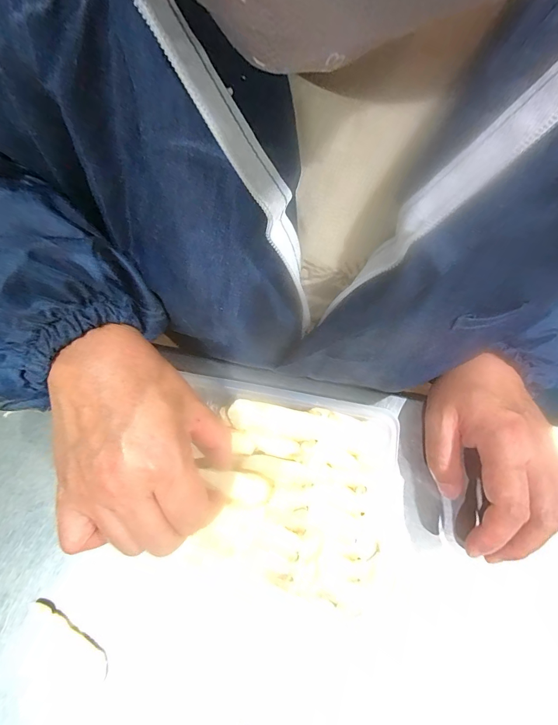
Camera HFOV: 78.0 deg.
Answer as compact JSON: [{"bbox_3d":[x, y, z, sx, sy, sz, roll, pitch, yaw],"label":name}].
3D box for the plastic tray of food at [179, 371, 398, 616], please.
[{"bbox_3d":[0.005,0.087,0.254,0.157,0.022,0.136,10,67,4],"label":"plastic tray of food"}]

